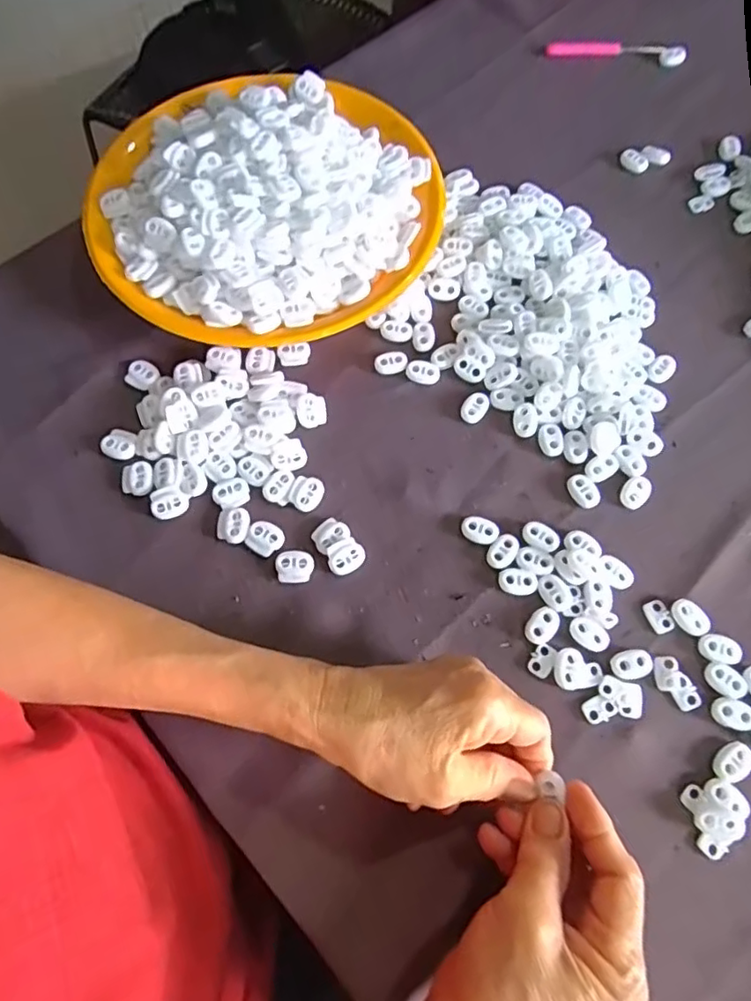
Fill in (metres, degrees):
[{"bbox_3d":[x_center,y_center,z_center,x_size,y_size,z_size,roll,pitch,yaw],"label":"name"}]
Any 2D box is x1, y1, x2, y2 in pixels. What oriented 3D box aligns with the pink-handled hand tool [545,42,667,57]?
[{"bbox_3d":[0.199,-0.393,0.516,0.099,0.008,0.012,4,68,2],"label":"pink-handled hand tool"}]

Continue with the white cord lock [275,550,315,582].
[{"bbox_3d":[-0.048,0.039,0.351,0.022,0.004,0.019,-3,68,-1],"label":"white cord lock"}]

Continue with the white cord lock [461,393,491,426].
[{"bbox_3d":[0.066,-0.061,0.388,0.014,0.005,0.023,41,74,15],"label":"white cord lock"}]

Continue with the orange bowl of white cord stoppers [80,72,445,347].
[{"bbox_3d":[-0.075,-0.208,0.411,0.231,0.064,0.227,0,68,0],"label":"orange bowl of white cord stoppers"}]

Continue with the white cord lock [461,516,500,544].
[{"bbox_3d":[0.064,0.018,0.360,0.023,0.005,0.015,12,69,5],"label":"white cord lock"}]

